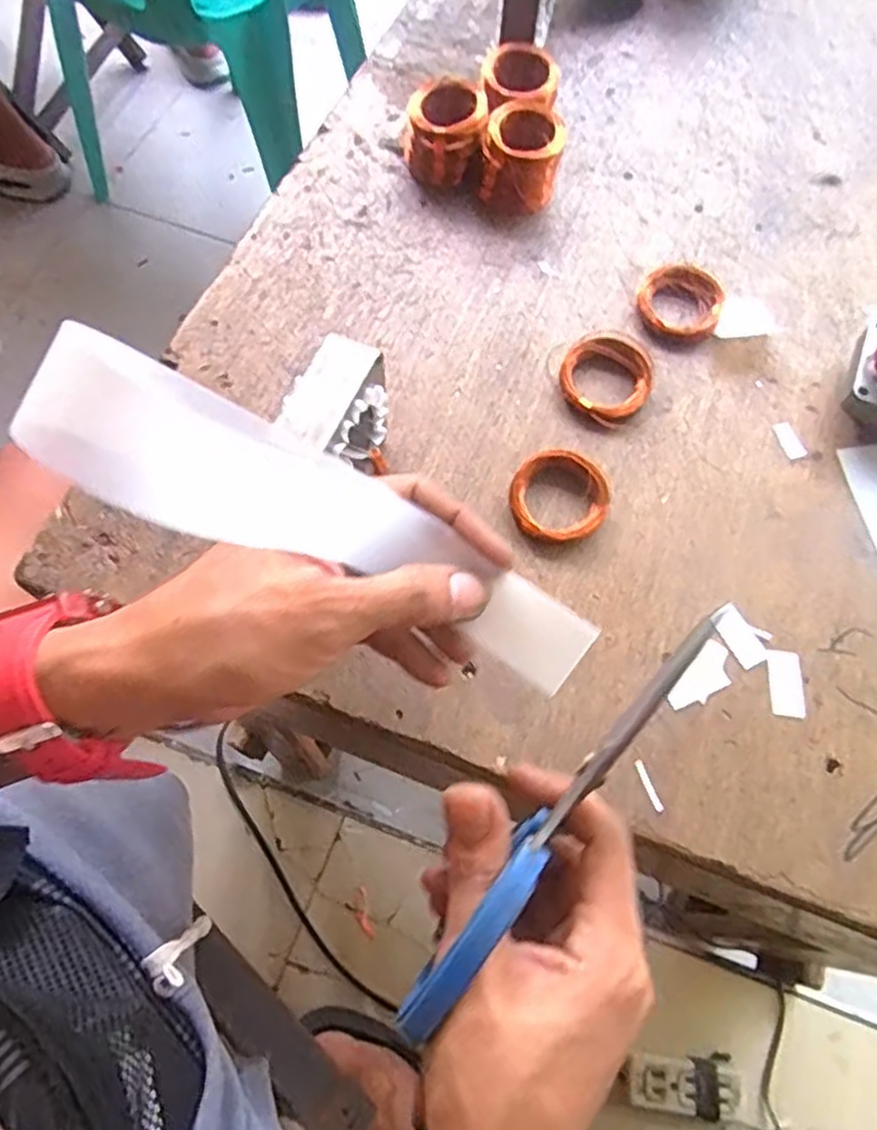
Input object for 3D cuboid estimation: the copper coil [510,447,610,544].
[{"bbox_3d":[0.064,-0.034,0.371,0.050,0.019,0.049,1,67,-2],"label":"copper coil"}]

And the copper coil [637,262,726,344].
[{"bbox_3d":[0.145,-0.157,0.424,0.050,0.019,0.044,26,68,8],"label":"copper coil"}]

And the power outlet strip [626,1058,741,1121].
[{"bbox_3d":[0.230,0.492,0.670,0.103,0.029,0.042,7,66,1],"label":"power outlet strip"}]

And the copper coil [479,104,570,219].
[{"bbox_3d":[0.054,-0.259,0.454,0.047,0.040,0.058,12,67,3],"label":"copper coil"}]

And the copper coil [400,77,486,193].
[{"bbox_3d":[0.004,-0.279,0.457,0.050,0.043,0.050,-4,67,-4],"label":"copper coil"}]

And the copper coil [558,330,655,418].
[{"bbox_3d":[0.096,-0.110,0.403,0.050,0.012,0.058,15,67,4],"label":"copper coil"}]

